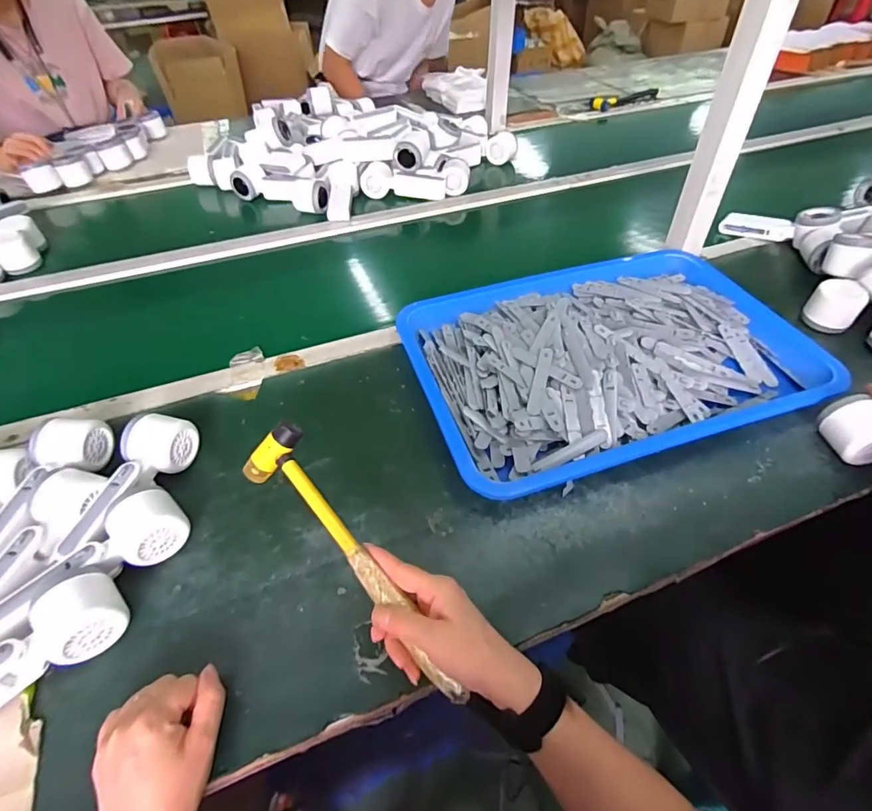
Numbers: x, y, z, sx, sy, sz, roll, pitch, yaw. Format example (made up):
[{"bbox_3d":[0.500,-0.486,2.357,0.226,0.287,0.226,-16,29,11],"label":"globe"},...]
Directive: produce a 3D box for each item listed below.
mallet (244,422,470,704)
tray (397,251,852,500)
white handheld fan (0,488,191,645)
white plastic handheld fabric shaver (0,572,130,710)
[{"bbox_3d":[-0.069,0.130,0.408,0.050,0.041,0.264,-34,73,-27],"label":"mallet"},{"bbox_3d":[0.211,-0.078,0.630,0.480,0.054,0.351,-14,48,-12],"label":"tray"},{"bbox_3d":[-0.307,0.138,0.426,0.051,0.054,0.168,32,55,28],"label":"white handheld fan"},{"bbox_3d":[-0.330,0.198,0.373,0.165,0.051,0.050,-36,55,-28],"label":"white plastic handheld fabric shaver"}]

